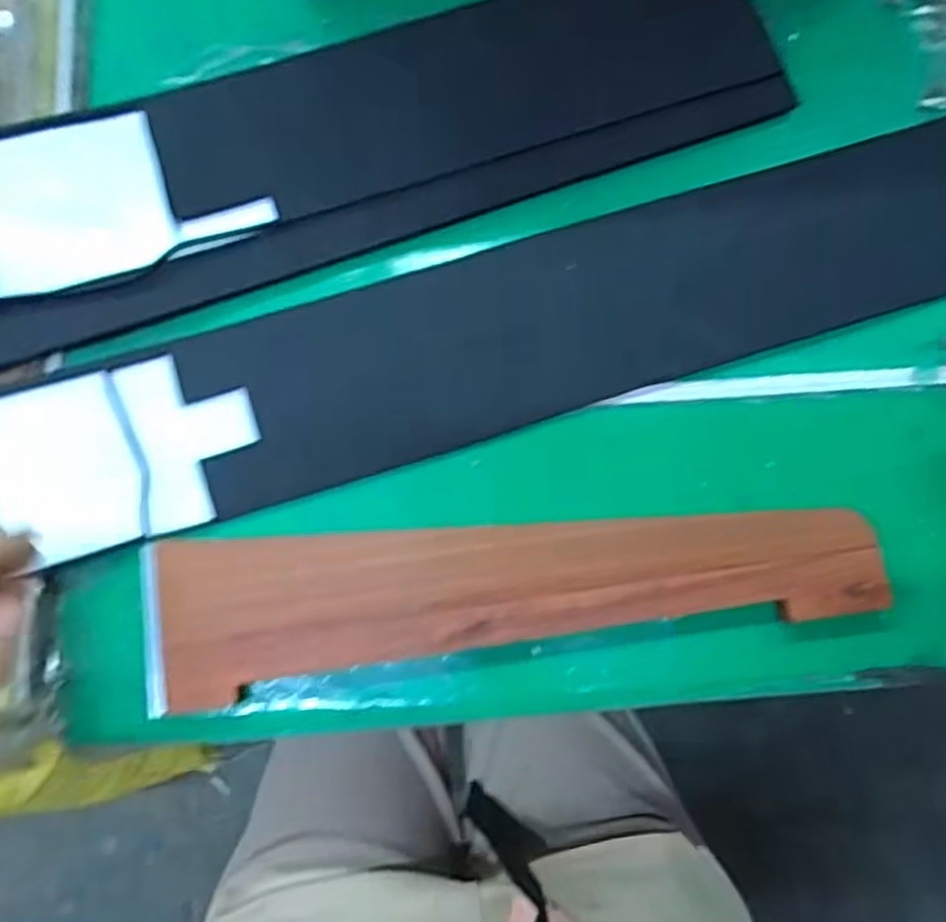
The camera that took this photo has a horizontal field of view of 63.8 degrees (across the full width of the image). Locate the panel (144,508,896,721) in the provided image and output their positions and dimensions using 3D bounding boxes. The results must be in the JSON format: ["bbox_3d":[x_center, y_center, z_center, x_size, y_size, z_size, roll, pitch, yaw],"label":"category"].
[{"bbox_3d":[0.022,0.063,0.363,0.344,0.014,0.071,-5,81,-1],"label":"panel"}]

